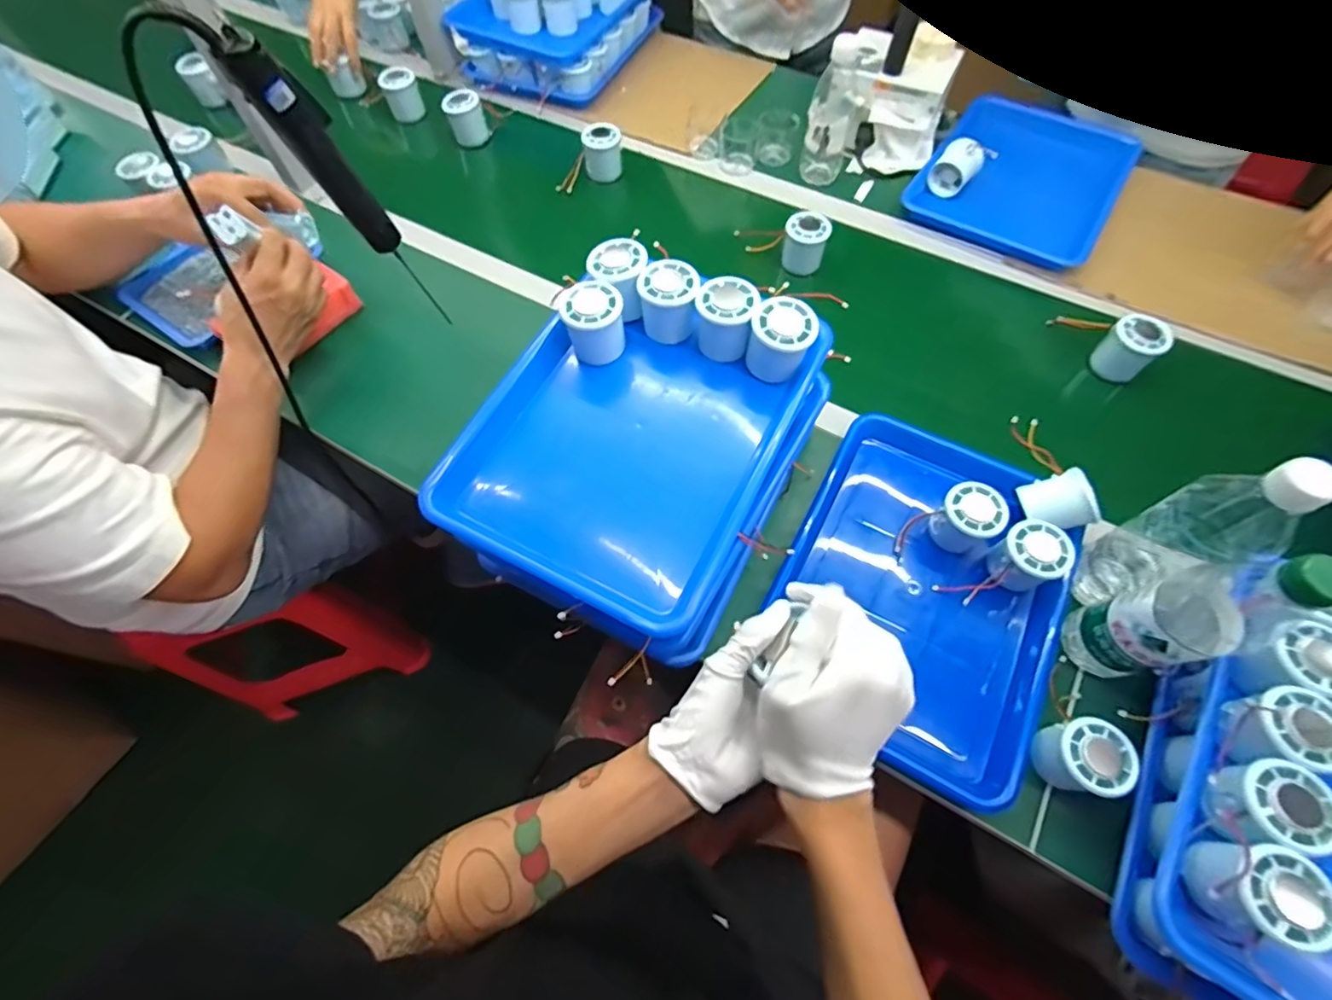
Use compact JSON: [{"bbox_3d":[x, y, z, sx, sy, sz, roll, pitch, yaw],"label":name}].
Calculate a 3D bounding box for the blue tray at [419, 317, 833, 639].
[{"bbox_3d":[-0.027,-0.056,0.530,0.253,0.064,0.318,24,66,15],"label":"blue tray"}]

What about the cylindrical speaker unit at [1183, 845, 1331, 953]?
[{"bbox_3d":[0.386,0.257,0.375,0.060,0.054,0.051,6,63,6],"label":"cylindrical speaker unit"}]

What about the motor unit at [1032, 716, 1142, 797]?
[{"bbox_3d":[0.347,0.215,0.476,0.050,0.055,0.055,-12,62,-3],"label":"motor unit"}]

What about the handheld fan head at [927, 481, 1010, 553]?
[{"bbox_3d":[0.301,0.018,0.566,0.056,0.042,0.055,-1,62,2],"label":"handheld fan head"}]

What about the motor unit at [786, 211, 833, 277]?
[{"bbox_3d":[0.190,-0.347,0.771,0.058,0.063,0.053,19,65,13],"label":"motor unit"}]

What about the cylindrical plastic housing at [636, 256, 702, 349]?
[{"bbox_3d":[0.004,-0.191,0.551,0.057,0.058,0.052,-1,62,2],"label":"cylindrical plastic housing"}]

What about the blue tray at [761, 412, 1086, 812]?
[{"bbox_3d":[0.254,0.088,0.568,0.243,0.052,0.319,28,67,16],"label":"blue tray"}]

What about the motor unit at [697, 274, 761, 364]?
[{"bbox_3d":[0.058,-0.170,0.537,0.052,0.053,0.054,6,63,6],"label":"motor unit"}]

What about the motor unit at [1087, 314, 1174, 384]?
[{"bbox_3d":[0.552,-0.182,0.677,0.060,0.061,0.057,-42,68,-17],"label":"motor unit"}]

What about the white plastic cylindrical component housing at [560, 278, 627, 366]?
[{"bbox_3d":[-0.067,-0.169,0.543,0.055,0.057,0.050,-1,62,2],"label":"white plastic cylindrical component housing"}]

